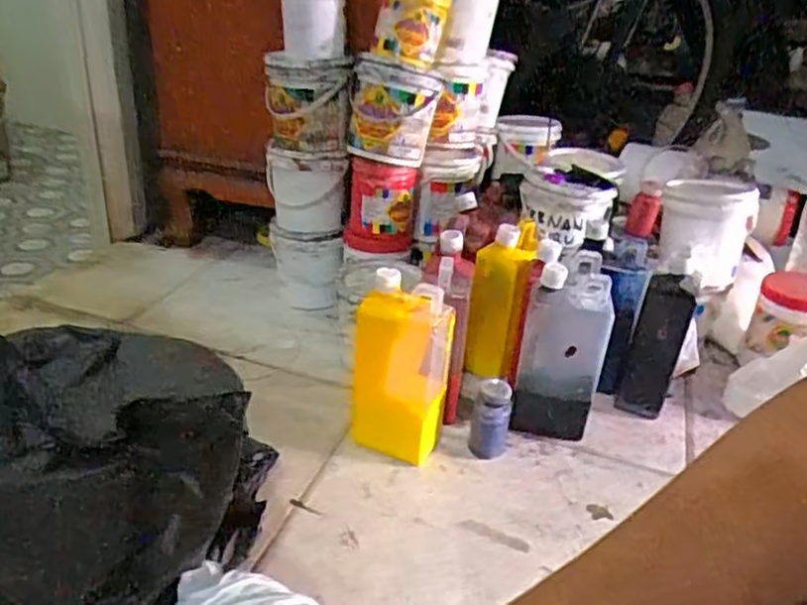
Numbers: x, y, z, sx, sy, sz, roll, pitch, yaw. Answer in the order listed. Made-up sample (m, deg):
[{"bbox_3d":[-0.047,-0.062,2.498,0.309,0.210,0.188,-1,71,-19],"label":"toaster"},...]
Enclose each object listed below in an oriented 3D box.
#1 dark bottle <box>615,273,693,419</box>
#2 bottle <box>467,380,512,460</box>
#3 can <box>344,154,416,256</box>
[{"bbox_3d":[0.328,0.056,0.902,0.063,0.198,0.063,16,30,20],"label":"dark bottle"},{"bbox_3d":[0.102,0.138,0.811,0.042,0.105,0.033,8,28,7],"label":"bottle"},{"bbox_3d":[-0.033,-0.141,1.018,0.099,0.139,0.103,4,28,-2],"label":"can"}]

